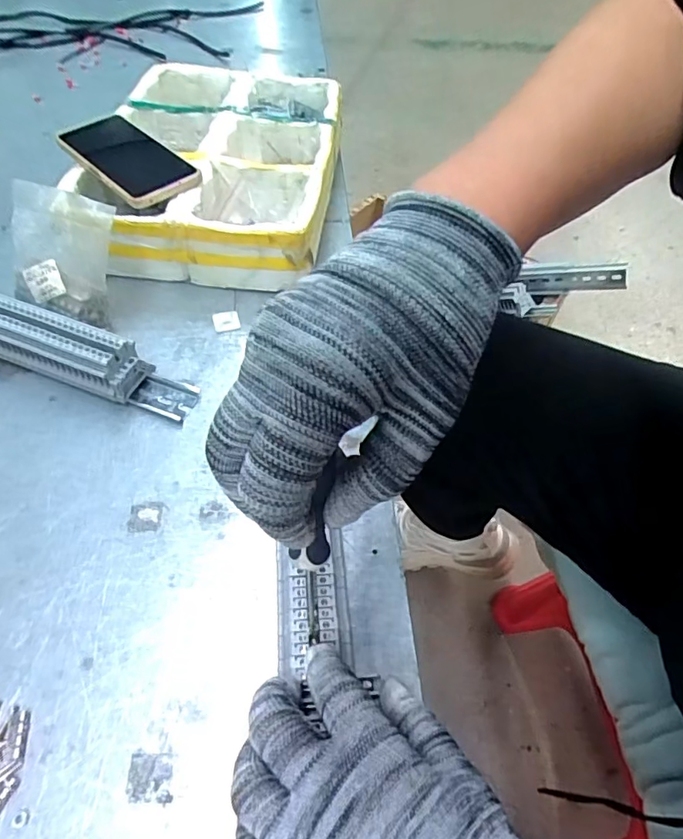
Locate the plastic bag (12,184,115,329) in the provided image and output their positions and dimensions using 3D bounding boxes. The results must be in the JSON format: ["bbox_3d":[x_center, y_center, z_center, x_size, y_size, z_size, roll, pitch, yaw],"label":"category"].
[{"bbox_3d":[-0.258,-0.153,0.471,0.101,0.104,0.034,21,13,8],"label":"plastic bag"}]

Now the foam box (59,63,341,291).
[{"bbox_3d":[-0.143,-0.298,0.611,0.260,0.080,0.346,6,54,2],"label":"foam box"}]

